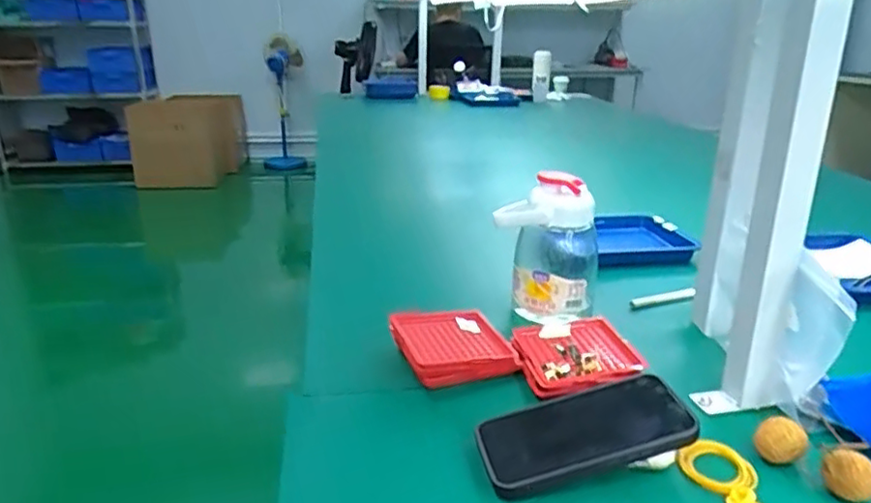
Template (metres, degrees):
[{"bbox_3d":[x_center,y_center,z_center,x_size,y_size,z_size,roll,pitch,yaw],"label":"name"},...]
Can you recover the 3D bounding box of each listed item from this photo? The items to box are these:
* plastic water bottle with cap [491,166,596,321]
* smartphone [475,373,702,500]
[{"bbox_3d":[0.126,-0.005,0.714,0.111,0.151,0.081,5,21,12],"label":"plastic water bottle with cap"},{"bbox_3d":[0.114,0.139,0.492,0.156,0.012,0.082,-16,22,-3],"label":"smartphone"}]

